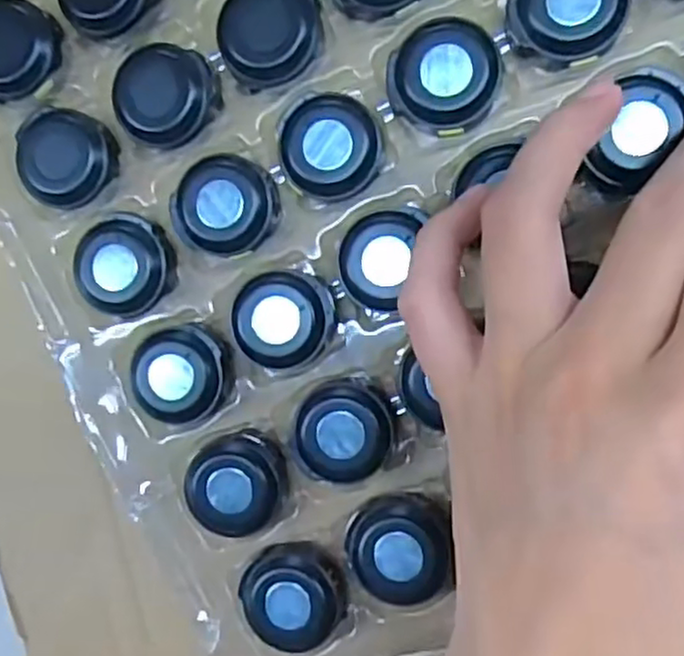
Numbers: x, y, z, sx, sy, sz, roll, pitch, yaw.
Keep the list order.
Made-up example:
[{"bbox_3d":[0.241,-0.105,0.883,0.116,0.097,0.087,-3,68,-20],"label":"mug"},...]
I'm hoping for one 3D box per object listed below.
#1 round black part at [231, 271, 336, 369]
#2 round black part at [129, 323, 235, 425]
[{"bbox_3d":[-0.018,-0.002,0.202,0.029,0.005,0.027,1,94,8],"label":"round black part"},{"bbox_3d":[-0.048,0.014,0.207,0.029,0.006,0.027,1,94,8],"label":"round black part"}]

